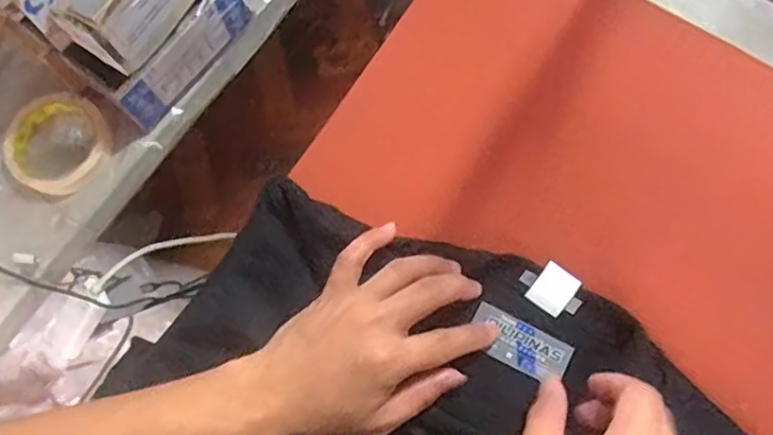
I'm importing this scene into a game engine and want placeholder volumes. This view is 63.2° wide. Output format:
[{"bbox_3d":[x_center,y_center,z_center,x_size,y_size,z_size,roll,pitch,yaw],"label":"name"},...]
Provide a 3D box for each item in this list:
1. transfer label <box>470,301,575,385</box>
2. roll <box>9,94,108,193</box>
[{"bbox_3d":[0.088,0.084,0.418,0.067,0.004,0.033,29,70,9],"label":"transfer label"},{"bbox_3d":[-0.311,-0.071,0.596,0.092,0.017,0.092,0,76,1],"label":"roll"}]

